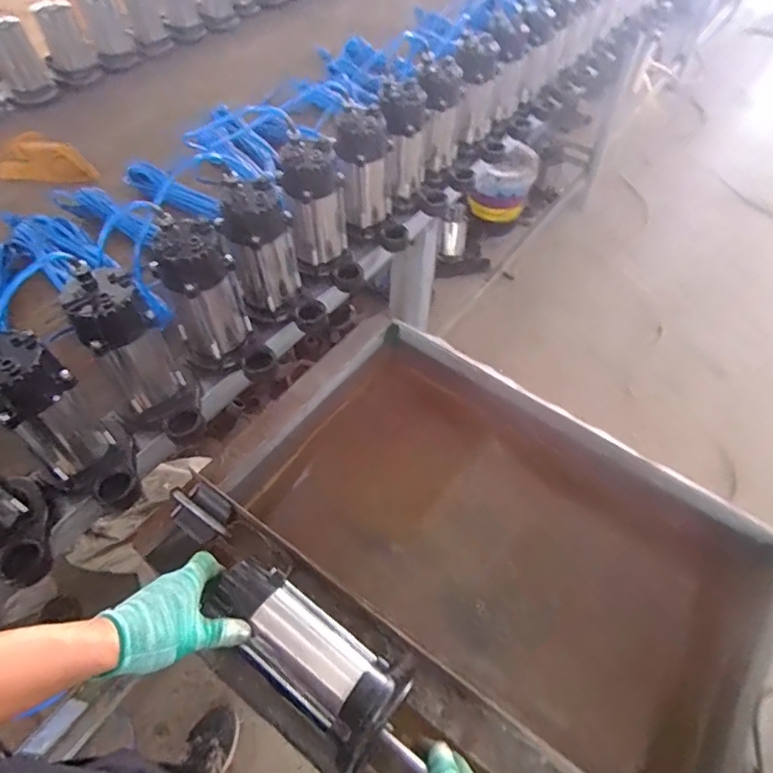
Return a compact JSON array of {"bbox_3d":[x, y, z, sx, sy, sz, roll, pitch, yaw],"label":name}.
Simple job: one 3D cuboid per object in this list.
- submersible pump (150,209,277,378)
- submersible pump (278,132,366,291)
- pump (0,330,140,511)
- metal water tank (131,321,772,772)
[{"bbox_3d":[-0.255,-0.114,0.798,0.147,0.223,0.109,32,58,21],"label":"submersible pump"},{"bbox_3d":[-0.114,-0.297,0.934,0.119,0.229,0.118,-9,53,-8],"label":"submersible pump"},{"bbox_3d":[-0.405,0.059,0.672,0.113,0.251,0.145,-31,59,-23],"label":"pump"},{"bbox_3d":[0.119,0.269,0.784,0.760,0.271,0.612,29,57,19],"label":"metal water tank"}]

